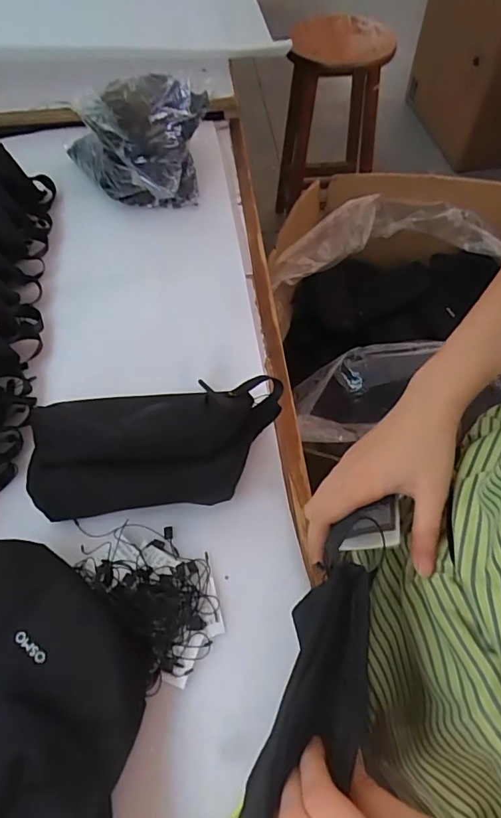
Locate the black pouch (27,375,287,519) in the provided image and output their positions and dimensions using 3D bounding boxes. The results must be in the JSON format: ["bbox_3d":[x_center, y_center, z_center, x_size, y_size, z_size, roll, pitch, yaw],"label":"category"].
[{"bbox_3d":[-0.077,0.029,0.415,0.203,0.069,0.108,-3,58,-1],"label":"black pouch"}]

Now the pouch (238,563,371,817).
[{"bbox_3d":[0.032,0.191,0.282,0.051,0.069,0.198,19,76,12],"label":"pouch"}]

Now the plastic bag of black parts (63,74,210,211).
[{"bbox_3d":[-0.143,-0.321,0.587,0.178,0.106,0.123,-3,58,-1],"label":"plastic bag of black parts"}]

